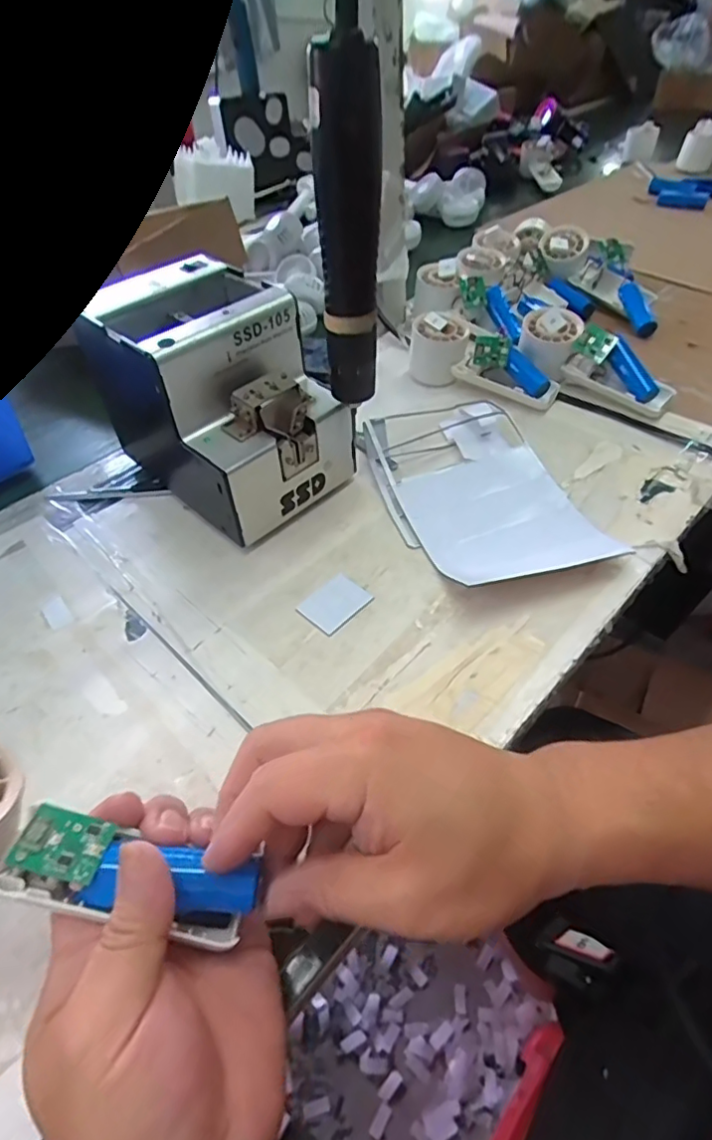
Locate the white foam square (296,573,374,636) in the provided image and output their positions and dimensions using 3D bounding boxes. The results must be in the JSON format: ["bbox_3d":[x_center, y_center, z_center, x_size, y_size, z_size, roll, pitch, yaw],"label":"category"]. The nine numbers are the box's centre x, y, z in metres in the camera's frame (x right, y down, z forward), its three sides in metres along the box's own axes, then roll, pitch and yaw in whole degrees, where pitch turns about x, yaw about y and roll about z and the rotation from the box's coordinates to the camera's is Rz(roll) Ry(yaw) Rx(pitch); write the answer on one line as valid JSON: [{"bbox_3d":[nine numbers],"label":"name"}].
[{"bbox_3d":[-0.015,0.023,0.414,0.036,0.004,0.046,35,58,29],"label":"white foam square"}]

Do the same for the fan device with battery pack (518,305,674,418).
[{"bbox_3d":[0.229,-0.202,0.556,0.160,0.057,0.048,39,59,16],"label":"fan device with battery pack"}]

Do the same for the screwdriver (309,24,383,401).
[{"bbox_3d":[-0.004,-0.200,0.357,0.035,0.192,0.030,3,47,7],"label":"screwdriver"}]

